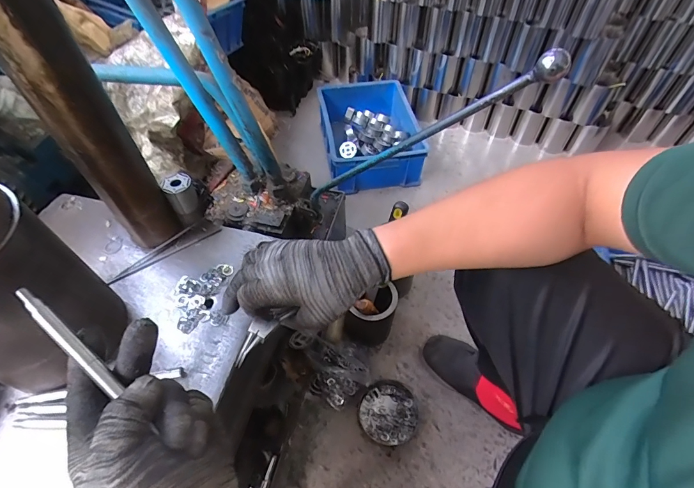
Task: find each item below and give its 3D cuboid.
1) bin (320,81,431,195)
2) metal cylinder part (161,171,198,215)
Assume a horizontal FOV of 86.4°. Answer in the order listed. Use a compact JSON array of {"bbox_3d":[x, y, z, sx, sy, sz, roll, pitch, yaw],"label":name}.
[{"bbox_3d":[0.075,-0.372,1.259,0.306,0.149,0.431,-5,53,-3],"label":"bin"},{"bbox_3d":[-0.224,-0.061,0.509,0.035,0.068,0.032,-27,57,-18],"label":"metal cylinder part"}]

